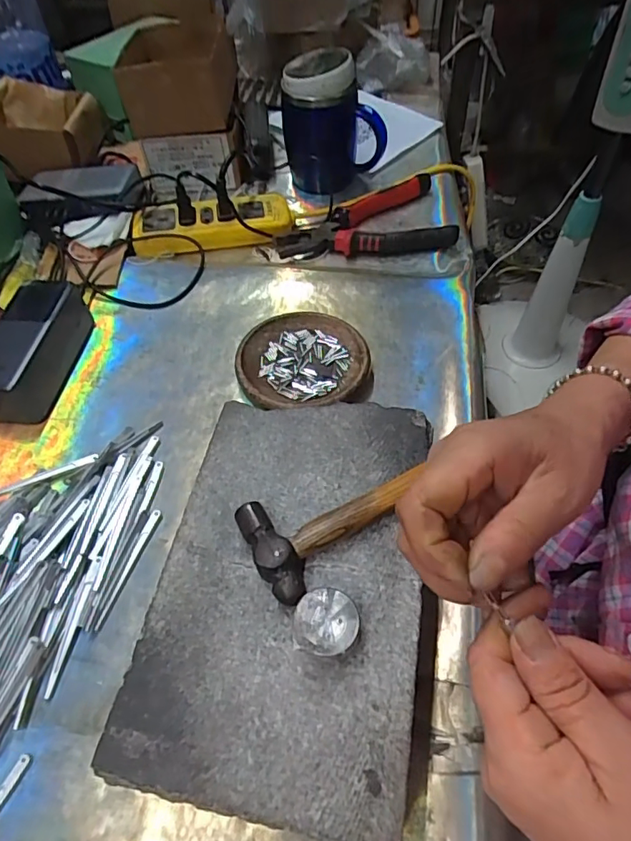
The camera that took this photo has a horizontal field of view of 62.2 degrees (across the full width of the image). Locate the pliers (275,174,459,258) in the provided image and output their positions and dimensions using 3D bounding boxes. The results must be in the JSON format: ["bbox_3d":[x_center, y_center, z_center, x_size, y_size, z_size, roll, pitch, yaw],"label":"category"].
[{"bbox_3d":[0.052,-0.228,0.592,0.198,0.017,0.112,-13,56,-6],"label":"pliers"}]

